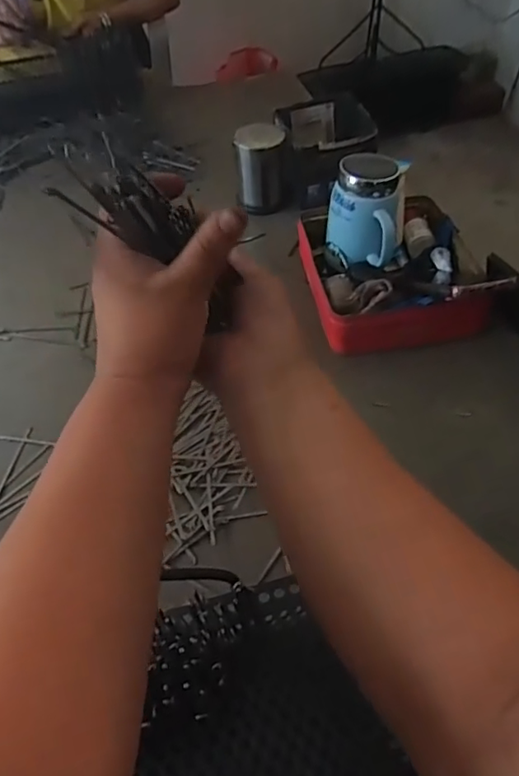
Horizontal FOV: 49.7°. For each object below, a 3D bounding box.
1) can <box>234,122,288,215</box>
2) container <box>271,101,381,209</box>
[{"bbox_3d":[0.001,-0.341,0.888,0.076,0.119,0.095,-4,49,-2],"label":"can"},{"bbox_3d":[0.099,-0.381,0.902,0.144,0.094,0.154,-15,51,-12],"label":"container"}]

